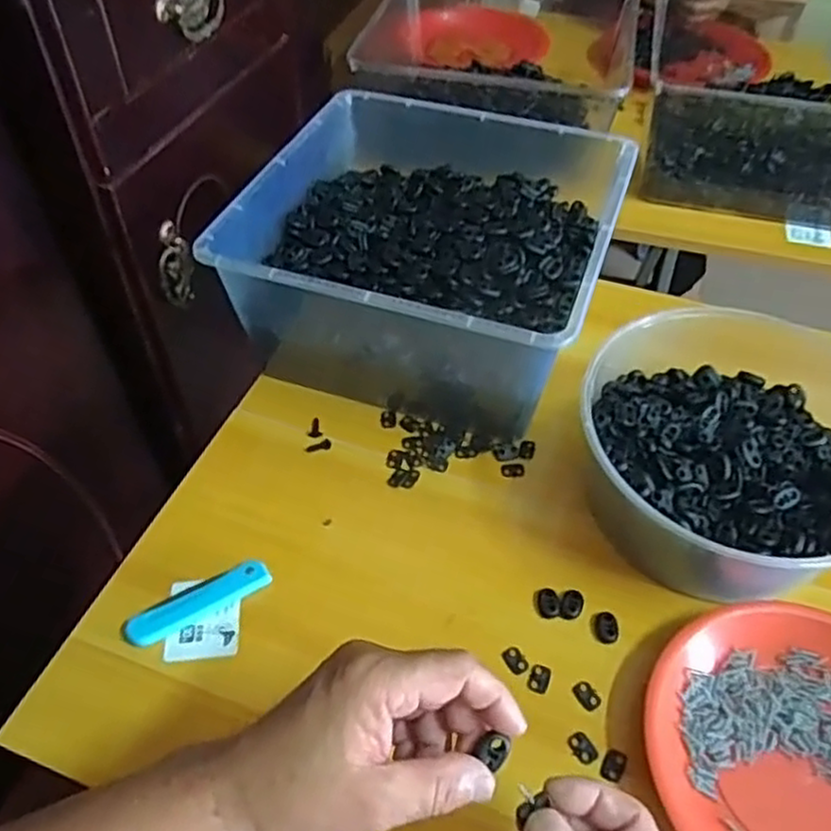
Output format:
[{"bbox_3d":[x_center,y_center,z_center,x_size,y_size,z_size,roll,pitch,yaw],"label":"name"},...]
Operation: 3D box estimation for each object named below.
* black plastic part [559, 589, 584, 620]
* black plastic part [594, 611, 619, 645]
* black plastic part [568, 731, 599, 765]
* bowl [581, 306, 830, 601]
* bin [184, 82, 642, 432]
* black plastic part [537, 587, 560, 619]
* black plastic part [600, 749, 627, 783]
[{"bbox_3d":[0.110,0.133,0.510,0.015,0.004,0.023,13,50,10],"label":"black plastic part"},{"bbox_3d":[0.132,0.146,0.501,0.016,0.004,0.023,6,49,3],"label":"black plastic part"},{"bbox_3d":[0.104,0.206,0.451,0.013,0.004,0.019,-25,55,-22],"label":"black plastic part"},{"bbox_3d":[0.237,0.030,0.537,0.203,0.095,0.216,1,49,-1],"label":"bowl"},{"bbox_3d":[0.017,-0.151,0.666,0.296,0.138,0.320,16,51,12],"label":"bin"},{"bbox_3d":[0.094,0.133,0.513,0.016,0.004,0.022,6,49,3],"label":"black plastic part"},{"bbox_3d":[0.122,0.214,0.445,0.012,0.005,0.018,23,53,17],"label":"black plastic part"}]

